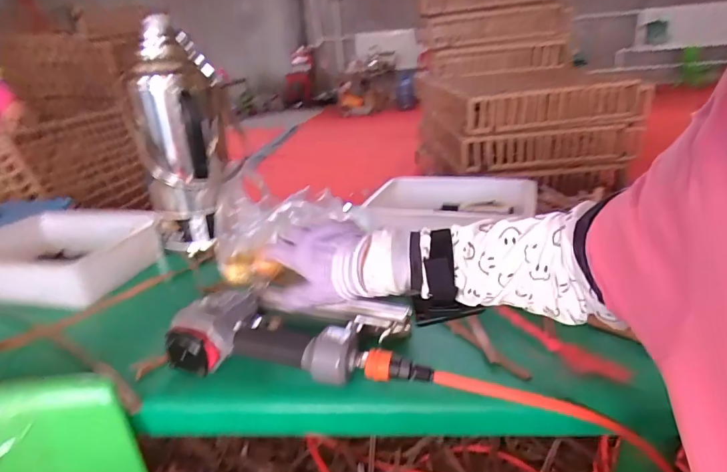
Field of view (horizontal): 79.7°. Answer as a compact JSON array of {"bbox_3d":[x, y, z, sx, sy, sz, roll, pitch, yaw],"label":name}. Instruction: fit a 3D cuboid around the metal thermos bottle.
[{"bbox_3d":[-0.296,-0.145,0.723,0.146,0.348,0.124,-13,25,-20],"label":"metal thermos bottle"}]

